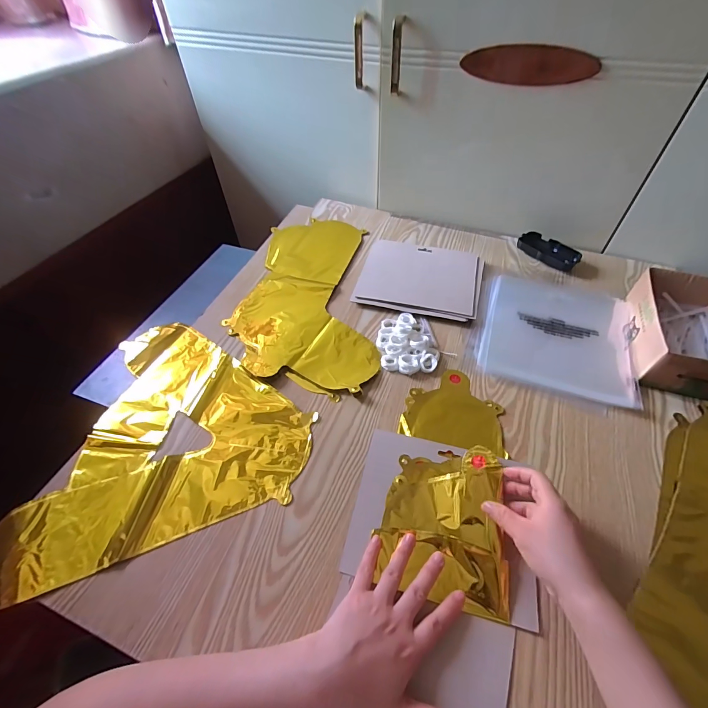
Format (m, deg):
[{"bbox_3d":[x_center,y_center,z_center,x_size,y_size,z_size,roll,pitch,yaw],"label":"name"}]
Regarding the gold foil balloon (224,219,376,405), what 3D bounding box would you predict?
[{"bbox_3d":[-0.080,-0.107,0.624,0.223,0.009,0.402,1,51,1],"label":"gold foil balloon"}]

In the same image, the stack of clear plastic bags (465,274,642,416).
[{"bbox_3d":[0.311,-0.040,0.563,0.220,0.014,0.245,18,54,14],"label":"stack of clear plastic bags"}]

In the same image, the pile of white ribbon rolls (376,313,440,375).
[{"bbox_3d":[0.076,-0.020,0.542,0.080,0.023,0.108,-6,51,-4],"label":"pile of white ribbon rolls"}]

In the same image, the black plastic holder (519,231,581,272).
[{"bbox_3d":[0.363,-0.191,0.675,0.047,0.027,0.106,-36,59,-25],"label":"black plastic holder"}]

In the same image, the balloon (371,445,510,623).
[{"bbox_3d":[0.096,0.178,0.391,0.126,0.030,0.156,6,52,5],"label":"balloon"}]

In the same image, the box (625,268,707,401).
[{"bbox_3d":[0.472,-0.032,0.513,0.127,0.072,0.192,16,53,13],"label":"box"}]

